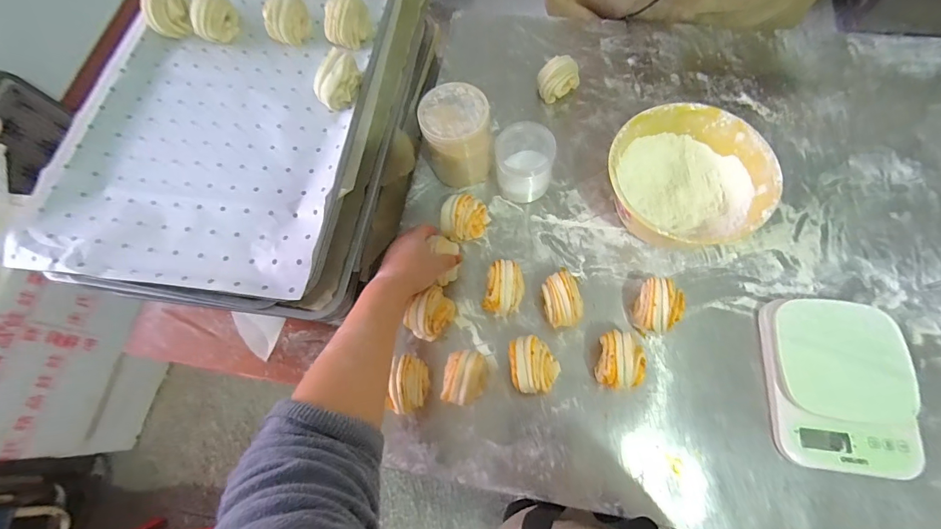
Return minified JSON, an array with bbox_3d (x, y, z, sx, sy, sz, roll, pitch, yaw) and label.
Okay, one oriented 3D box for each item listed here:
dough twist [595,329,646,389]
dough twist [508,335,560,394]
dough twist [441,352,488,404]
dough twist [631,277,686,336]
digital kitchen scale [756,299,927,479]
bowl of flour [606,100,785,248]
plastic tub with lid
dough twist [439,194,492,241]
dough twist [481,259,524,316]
[{"bbox_3d":[0.185,0.118,0.497,0.062,0.053,0.065,-6,69,2],"label":"dough twist"},{"bbox_3d":[0.082,0.125,0.502,0.066,0.057,0.067,-7,69,2],"label":"dough twist"},{"bbox_3d":[-0.006,0.142,0.503,0.050,0.053,0.062,10,71,8],"label":"dough twist"},{"bbox_3d":[0.235,0.056,0.515,0.056,0.057,0.058,-2,70,4],"label":"dough twist"},{"bbox_3d":[0.442,0.142,0.483,0.150,0.040,0.192,4,70,6],"label":"digital kitchen scale"},{"bbox_3d":[0.289,-0.114,0.558,0.195,0.097,0.177,22,73,12],"label":"bowl of flour"},{"bbox_3d":[-0.020,-0.184,0.600,0.089,0.123,0.088,-2,70,4],"label":"plastic tub with lid"},{"bbox_3d":[-0.010,-0.064,0.588,0.059,0.053,0.064,-2,70,4],"label":"dough twist"},{"bbox_3d":[0.046,0.033,0.542,0.055,0.055,0.068,12,71,9],"label":"dough twist"}]

